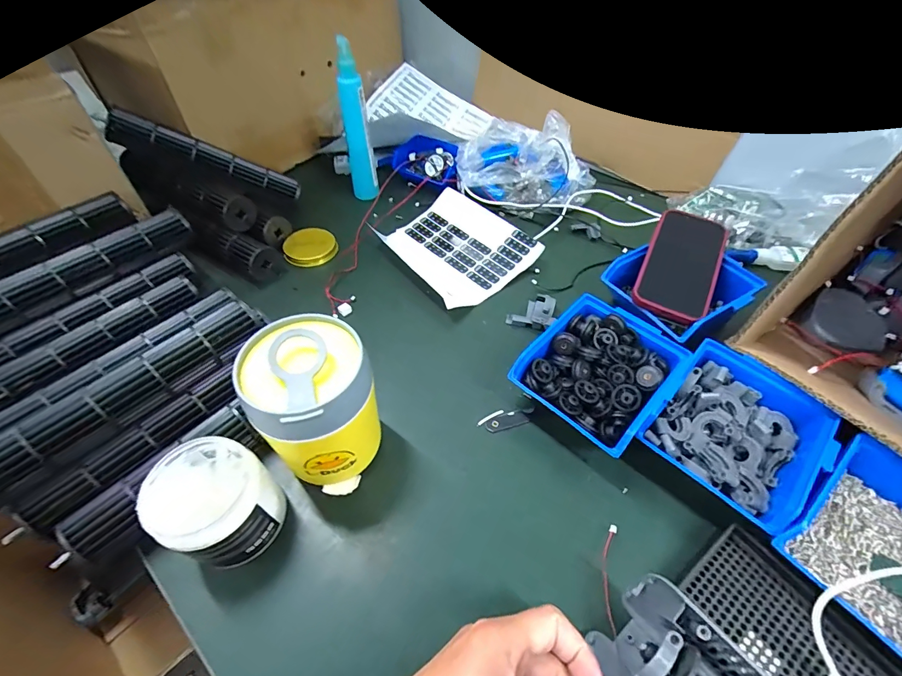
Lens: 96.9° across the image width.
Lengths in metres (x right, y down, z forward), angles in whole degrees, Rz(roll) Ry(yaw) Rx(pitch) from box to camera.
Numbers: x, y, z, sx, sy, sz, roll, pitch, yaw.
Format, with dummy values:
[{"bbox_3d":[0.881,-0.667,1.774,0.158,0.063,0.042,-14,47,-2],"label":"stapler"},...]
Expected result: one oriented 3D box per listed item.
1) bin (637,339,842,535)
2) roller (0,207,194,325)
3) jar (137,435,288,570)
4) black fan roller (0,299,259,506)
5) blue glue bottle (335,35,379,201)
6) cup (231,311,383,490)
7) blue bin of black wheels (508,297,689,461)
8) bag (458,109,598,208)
[{"bbox_3d":[0.244,0.079,0.347,0.131,0.057,0.121,-36,63,-25],"label":"bin"},{"bbox_3d":[-0.391,-0.071,0.423,0.041,0.035,0.227,30,56,21],"label":"roller"},{"bbox_3d":[-0.173,0.124,0.305,0.074,0.094,0.069,1,51,-1],"label":"jar"},{"bbox_3d":[-0.278,0.039,0.337,0.040,0.035,0.229,35,58,24],"label":"black fan roller"},{"bbox_3d":[-0.138,-0.308,0.584,0.041,0.193,0.049,-9,52,-9],"label":"blue glue bottle"},{"bbox_3d":[-0.099,0.059,0.322,0.083,0.144,0.084,1,51,-1],"label":"cup"},{"bbox_3d":[0.140,0.037,0.391,0.117,0.065,0.135,37,59,25],"label":"blue bin of black wheels"},{"bbox_3d":[0.118,-0.261,0.590,0.194,0.113,0.096,14,52,10],"label":"bag"}]

